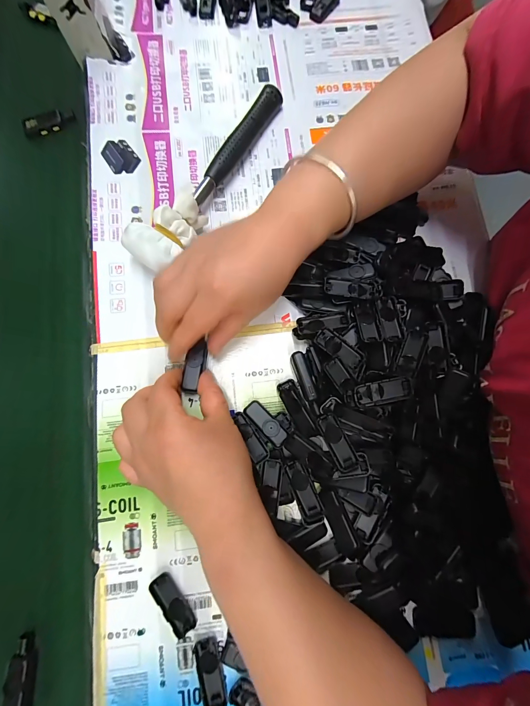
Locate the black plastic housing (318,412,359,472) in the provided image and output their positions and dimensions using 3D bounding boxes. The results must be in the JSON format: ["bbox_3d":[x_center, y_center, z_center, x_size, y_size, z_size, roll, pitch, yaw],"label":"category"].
[{"bbox_3d":[0.060,0.073,0.242,0.016,0.004,0.046,-25,80,-5],"label":"black plastic housing"}]

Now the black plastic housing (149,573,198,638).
[{"bbox_3d":[-0.073,0.199,0.231,0.017,0.006,0.047,-37,82,-7],"label":"black plastic housing"}]

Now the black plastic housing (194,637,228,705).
[{"bbox_3d":[-0.041,0.245,0.222,0.018,0.004,0.045,-15,80,-4],"label":"black plastic housing"}]

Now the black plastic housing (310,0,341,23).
[{"bbox_3d":[0.075,-0.421,0.350,0.020,0.007,0.060,41,81,7],"label":"black plastic housing"}]

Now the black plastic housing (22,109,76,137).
[{"bbox_3d":[-0.242,-0.259,0.326,0.056,0.011,0.016,-18,80,-4],"label":"black plastic housing"}]

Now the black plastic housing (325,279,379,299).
[{"bbox_3d":[0.078,-0.058,0.265,0.047,0.005,0.015,5,79,0],"label":"black plastic housing"}]

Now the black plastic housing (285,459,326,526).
[{"bbox_3d":[0.032,0.114,0.241,0.019,0.011,0.050,-19,80,-4],"label":"black plastic housing"}]

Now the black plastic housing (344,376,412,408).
[{"bbox_3d":[0.091,0.033,0.241,0.053,0.016,0.018,-11,79,-3],"label":"black plastic housing"}]

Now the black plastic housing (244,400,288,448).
[{"bbox_3d":[0.001,0.061,0.254,0.017,0.011,0.044,-43,82,-8],"label":"black plastic housing"}]

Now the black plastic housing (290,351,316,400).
[{"bbox_3d":[0.034,0.021,0.261,0.013,0.015,0.043,-13,80,-3],"label":"black plastic housing"}]

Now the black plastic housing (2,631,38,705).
[{"bbox_3d":[-0.192,0.256,0.228,0.019,0.013,0.057,5,79,0],"label":"black plastic housing"}]

